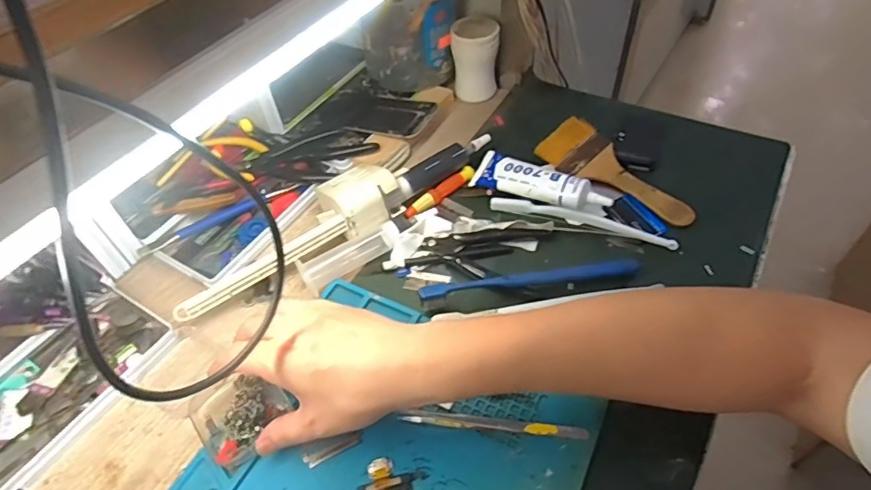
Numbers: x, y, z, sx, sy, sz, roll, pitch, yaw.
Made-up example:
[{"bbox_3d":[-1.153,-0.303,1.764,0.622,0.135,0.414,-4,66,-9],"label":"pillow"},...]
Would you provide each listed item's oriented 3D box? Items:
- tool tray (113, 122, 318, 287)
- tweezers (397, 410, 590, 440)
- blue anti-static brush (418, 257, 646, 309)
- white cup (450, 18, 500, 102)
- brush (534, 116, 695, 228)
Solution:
[{"bbox_3d":[-0.219,-0.058,0.546,0.161,0.041,0.177,25,56,24],"label":"tool tray"},{"bbox_3d":[0.040,0.127,0.377,0.129,0.006,0.009,4,50,8],"label":"tweezers"},{"bbox_3d":[0.079,0.033,0.447,0.181,0.022,0.017,-8,49,-2],"label":"blue anti-static brush"},{"bbox_3d":[0.048,-0.211,0.618,0.052,0.085,0.046,-2,49,4],"label":"white cup"},{"bbox_3d":[0.179,-0.073,0.520,0.061,0.023,0.158,-33,54,-22],"label":"brush"}]

